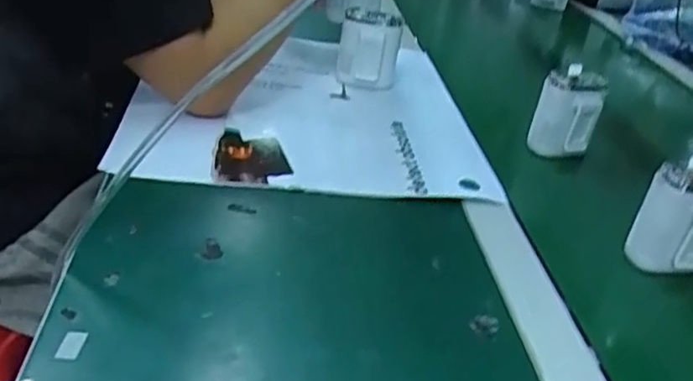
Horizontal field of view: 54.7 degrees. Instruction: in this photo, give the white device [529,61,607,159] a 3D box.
[{"bbox_3d":[0.223,-0.078,0.674,0.060,0.084,0.029,1,31,-11],"label":"white device"}]

